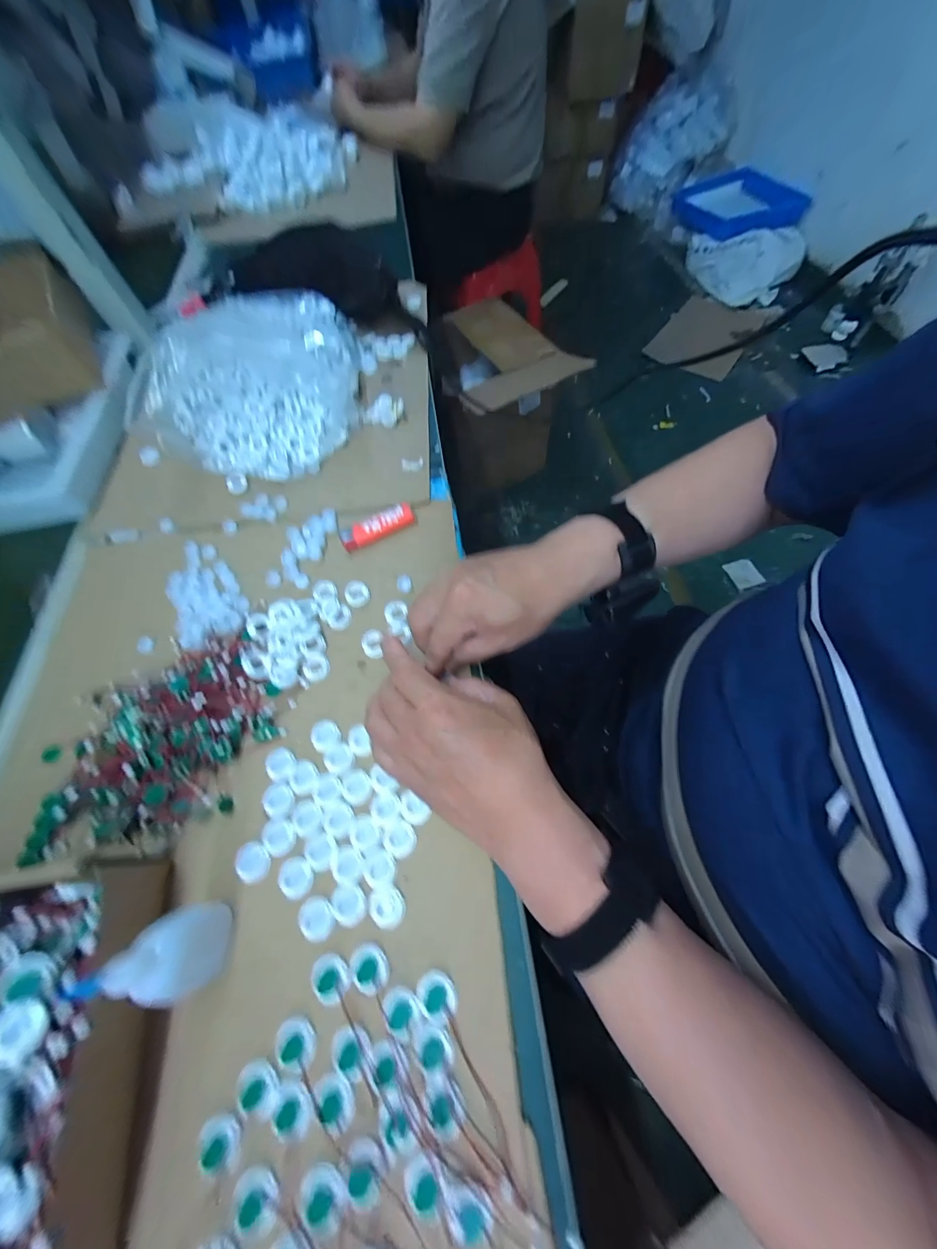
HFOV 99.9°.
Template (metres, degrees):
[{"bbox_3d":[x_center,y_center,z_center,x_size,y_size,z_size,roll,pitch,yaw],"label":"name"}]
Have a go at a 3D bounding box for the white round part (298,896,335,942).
[{"bbox_3d":[-0.105,0.204,0.273,0.022,0.004,0.026,-40,69,-15],"label":"white round part"}]

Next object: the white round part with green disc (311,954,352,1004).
[{"bbox_3d":[-0.090,0.230,0.256,0.025,0.006,0.021,41,73,20],"label":"white round part with green disc"}]

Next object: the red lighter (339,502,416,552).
[{"bbox_3d":[-0.099,-0.107,0.425,0.081,0.011,0.032,-23,65,-8],"label":"red lighter"}]

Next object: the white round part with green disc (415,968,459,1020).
[{"bbox_3d":[-0.020,0.235,0.250,0.027,0.010,0.021,33,70,17],"label":"white round part with green disc"}]

